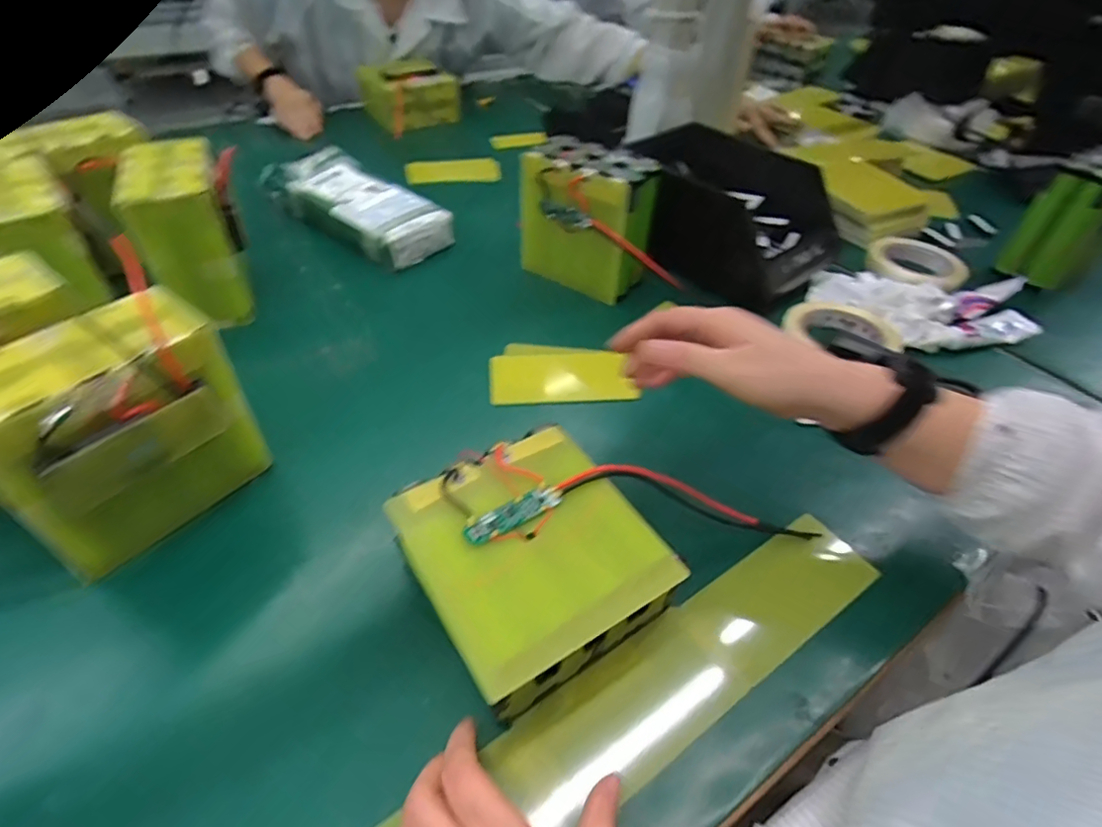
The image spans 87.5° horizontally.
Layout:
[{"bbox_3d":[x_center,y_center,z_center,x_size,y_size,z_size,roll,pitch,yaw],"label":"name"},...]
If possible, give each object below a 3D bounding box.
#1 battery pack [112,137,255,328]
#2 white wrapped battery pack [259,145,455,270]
[{"bbox_3d":[-0.357,-0.176,0.581,0.088,0.137,0.120,-11,46,-14],"label":"battery pack"},{"bbox_3d":[-0.257,-0.275,0.755,0.273,0.049,0.109,33,52,26],"label":"white wrapped battery pack"}]

